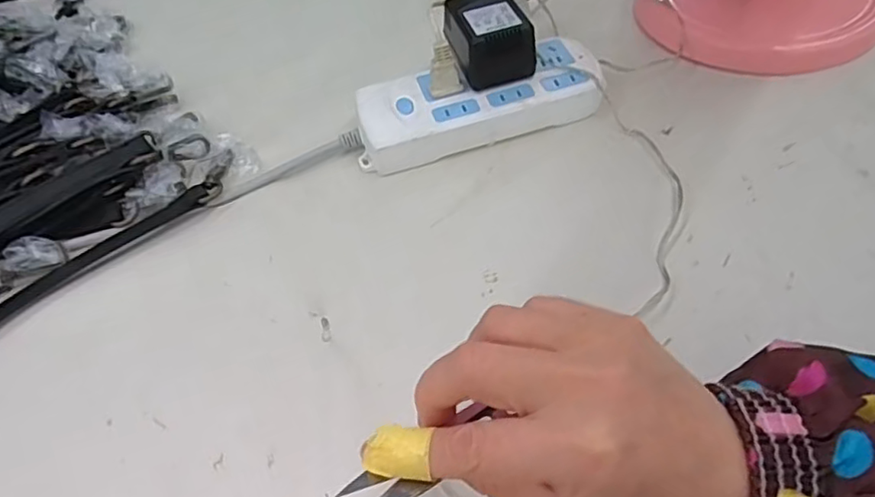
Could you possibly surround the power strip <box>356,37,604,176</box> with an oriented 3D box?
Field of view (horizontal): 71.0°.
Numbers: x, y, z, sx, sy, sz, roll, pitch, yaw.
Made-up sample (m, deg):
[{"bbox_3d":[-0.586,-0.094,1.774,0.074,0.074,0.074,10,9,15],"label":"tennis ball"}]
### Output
[{"bbox_3d":[0.031,-0.108,0.463,0.181,0.030,0.071,-15,53,-6],"label":"power strip"}]

